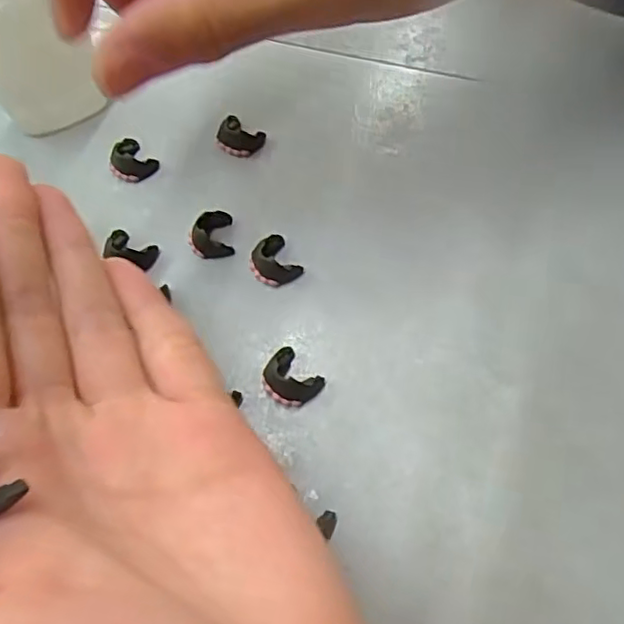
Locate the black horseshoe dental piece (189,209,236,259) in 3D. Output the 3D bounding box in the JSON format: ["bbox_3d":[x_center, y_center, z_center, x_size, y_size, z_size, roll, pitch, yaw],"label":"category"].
[{"bbox_3d":[-0.032,-0.025,0.199,0.013,0.008,0.015,-8,62,-1],"label":"black horseshoe dental piece"}]

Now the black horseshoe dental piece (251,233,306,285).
[{"bbox_3d":[-0.012,-0.016,0.193,0.014,0.007,0.016,-29,64,-15],"label":"black horseshoe dental piece"}]

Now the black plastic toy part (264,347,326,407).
[{"bbox_3d":[-0.006,0.018,0.175,0.016,0.007,0.014,40,68,21],"label":"black plastic toy part"}]

